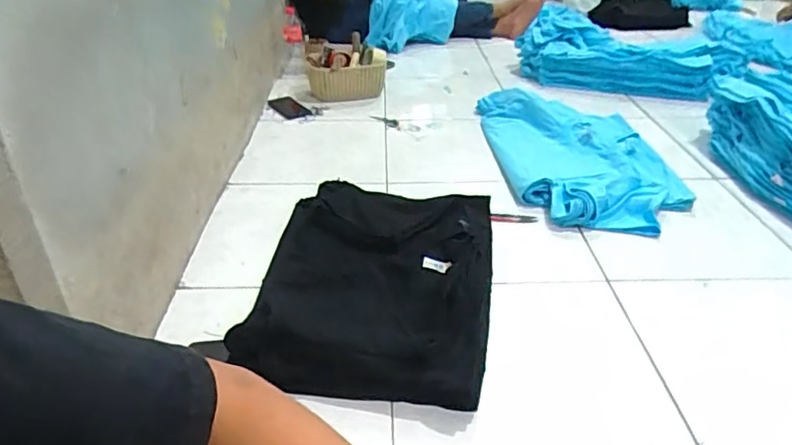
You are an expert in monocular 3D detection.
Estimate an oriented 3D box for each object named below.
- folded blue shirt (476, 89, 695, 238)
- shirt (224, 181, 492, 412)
[{"bbox_3d":[0.450,-0.183,1.464,0.398,0.077,0.664,-2,35,-4],"label":"folded blue shirt"},{"bbox_3d":[-0.030,0.085,1.020,0.397,0.069,0.518,5,33,1],"label":"shirt"}]

